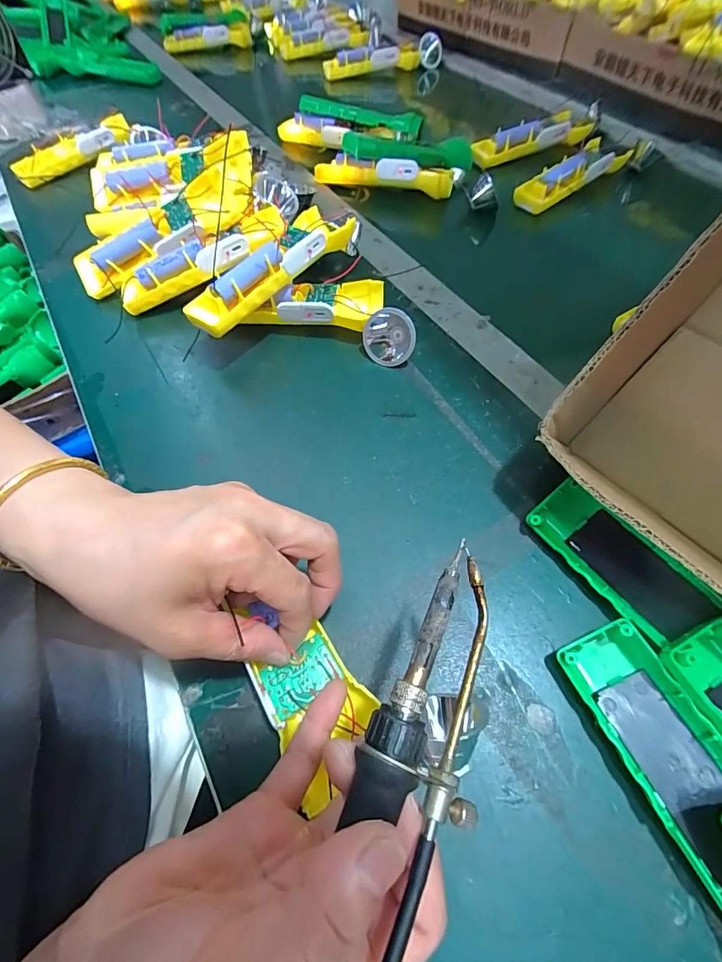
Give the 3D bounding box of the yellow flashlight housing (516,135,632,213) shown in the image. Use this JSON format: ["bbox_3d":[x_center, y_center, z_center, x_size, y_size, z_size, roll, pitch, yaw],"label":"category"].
[{"bbox_3d":[0.265,-0.379,0.517,0.182,0.047,0.051,-37,65,-18],"label":"yellow flashlight housing"}]

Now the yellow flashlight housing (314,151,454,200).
[{"bbox_3d":[0.025,-0.372,0.506,0.169,0.045,0.024,17,59,10],"label":"yellow flashlight housing"}]

